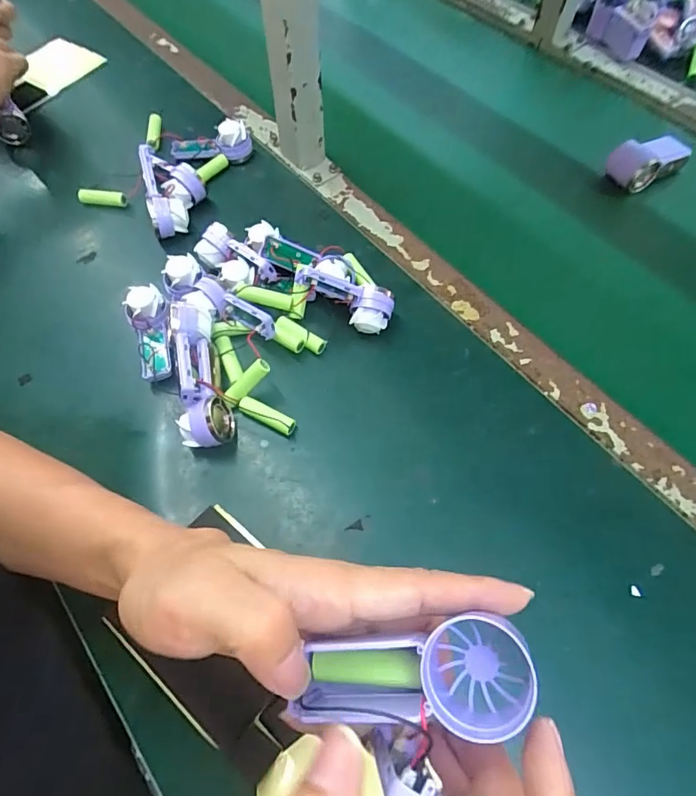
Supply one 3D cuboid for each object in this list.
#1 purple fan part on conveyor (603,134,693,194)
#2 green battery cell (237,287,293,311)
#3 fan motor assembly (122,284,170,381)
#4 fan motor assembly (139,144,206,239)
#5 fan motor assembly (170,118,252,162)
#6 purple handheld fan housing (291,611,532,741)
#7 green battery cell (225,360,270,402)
[{"bbox_3d":[0.333,-0.263,0.542,0.074,0.040,0.042,-24,65,-13],"label":"purple fan part on conveyor"},{"bbox_3d":[-0.076,-0.092,0.445,0.048,0.016,0.012,10,62,-11],"label":"green battery cell"},{"bbox_3d":[-0.179,-0.059,0.441,0.035,0.028,0.091,-17,64,-10],"label":"fan motor assembly"},{"bbox_3d":[-0.189,-0.228,0.522,0.062,0.043,0.096,-17,64,-10],"label":"fan motor assembly"},{"bbox_3d":[-0.164,-0.303,0.575,0.096,0.037,0.030,0,61,15],"label":"fan motor assembly"},{"bbox_3d":[0.024,0.110,0.187,0.093,0.029,0.039,-7,62,7],"label":"purple handheld fan housing"},{"bbox_3d":[-0.084,-0.016,0.409,0.044,0.013,0.014,-41,67,13],"label":"green battery cell"}]

